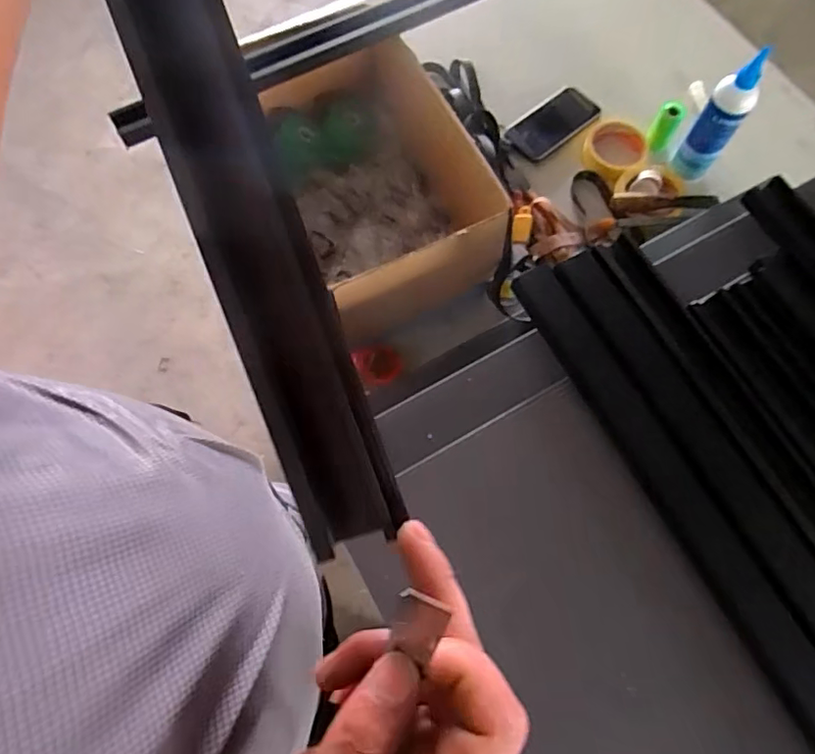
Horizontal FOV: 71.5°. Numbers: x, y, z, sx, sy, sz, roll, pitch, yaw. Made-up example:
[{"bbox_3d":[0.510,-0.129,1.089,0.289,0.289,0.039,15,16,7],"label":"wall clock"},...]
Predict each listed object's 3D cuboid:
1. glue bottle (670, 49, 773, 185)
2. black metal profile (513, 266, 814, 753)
[{"bbox_3d":[0.430,-0.355,0.779,0.055,0.173,0.049,35,75,11],"label":"glue bottle"},{"bbox_3d":[0.238,0.108,0.489,0.056,0.065,0.492,-26,73,-8],"label":"black metal profile"}]

